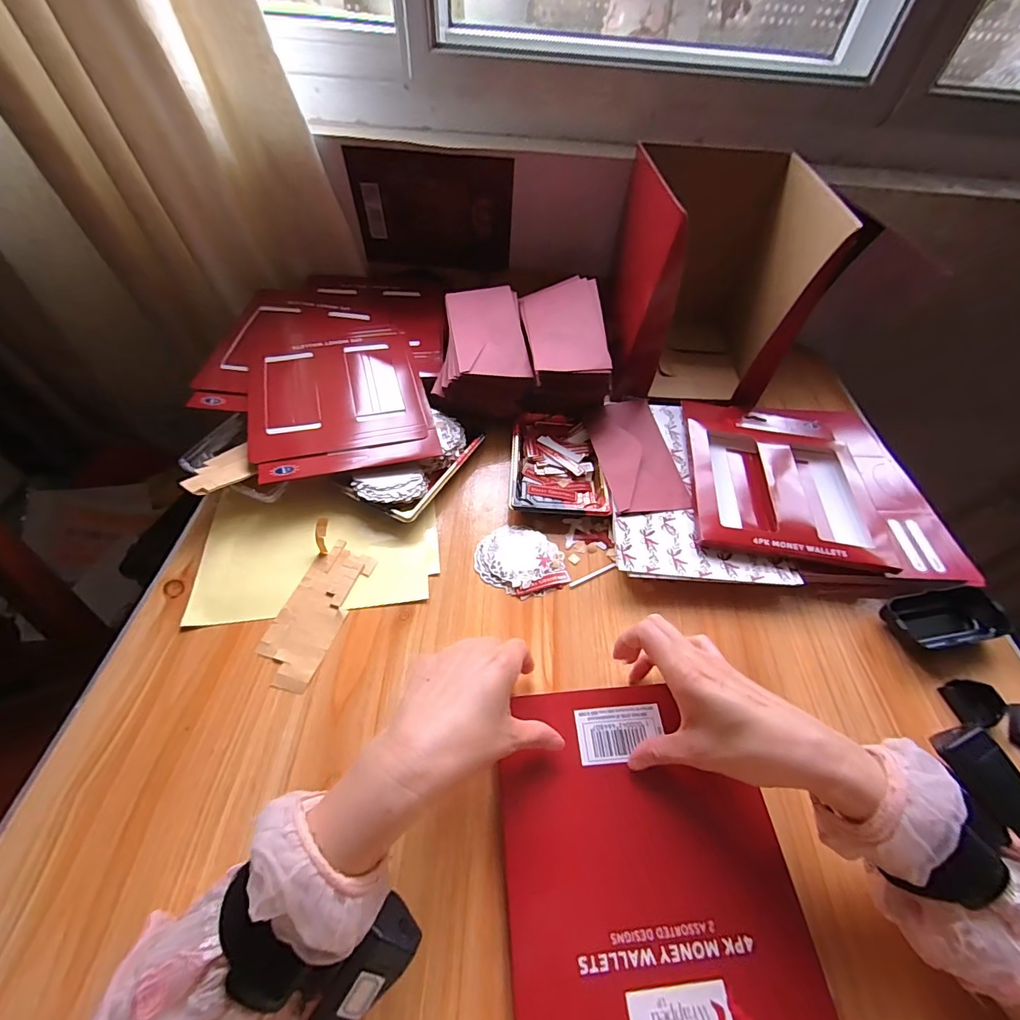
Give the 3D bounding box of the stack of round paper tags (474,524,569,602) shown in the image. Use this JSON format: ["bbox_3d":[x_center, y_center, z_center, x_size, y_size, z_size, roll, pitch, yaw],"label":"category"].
[{"bbox_3d":[0.013,0.051,0.463,0.096,0.007,0.079,25,55,14],"label":"stack of round paper tags"}]

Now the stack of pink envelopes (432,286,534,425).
[{"bbox_3d":[-0.040,-0.214,0.592,0.117,0.063,0.197,-3,53,-7],"label":"stack of pink envelopes"}]

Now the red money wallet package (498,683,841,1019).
[{"bbox_3d":[0.094,0.247,0.309,0.191,0.018,0.232,-3,58,-6],"label":"red money wallet package"}]

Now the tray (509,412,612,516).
[{"bbox_3d":[0.057,-0.057,0.537,0.108,0.029,0.150,4,53,-1],"label":"tray"}]

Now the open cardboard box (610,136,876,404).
[{"bbox_3d":[0.259,-0.304,0.606,0.209,0.242,0.260,4,52,0],"label":"open cardboard box"}]

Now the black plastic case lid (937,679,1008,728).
[{"bbox_3d":[0.404,0.167,0.387,0.030,0.021,0.038,-8,54,-10],"label":"black plastic case lid"}]

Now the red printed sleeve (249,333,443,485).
[{"bbox_3d":[-0.211,-0.144,0.551,0.200,0.008,0.246,-12,58,-14],"label":"red printed sleeve"}]

